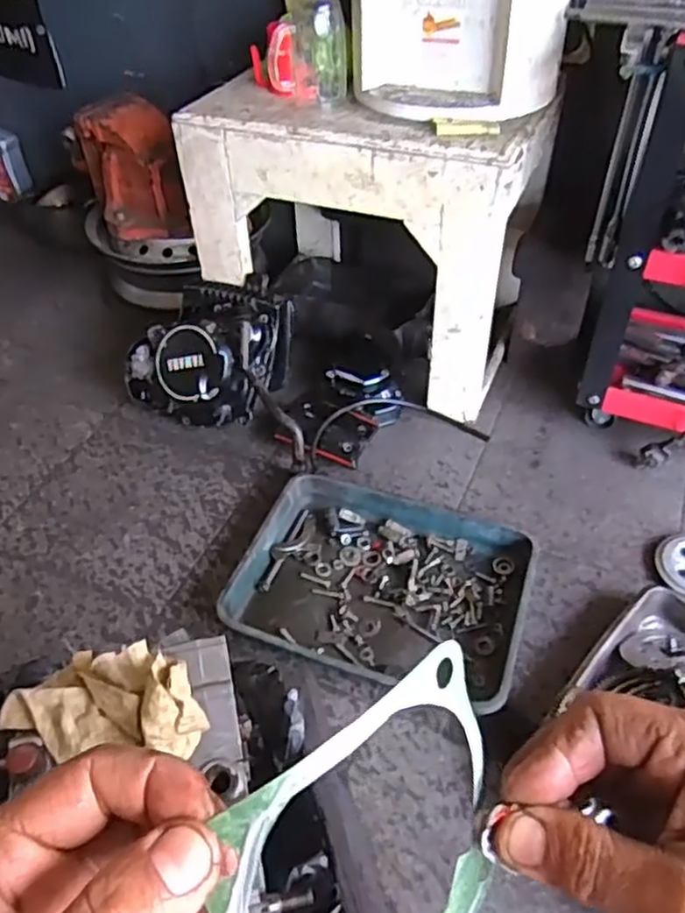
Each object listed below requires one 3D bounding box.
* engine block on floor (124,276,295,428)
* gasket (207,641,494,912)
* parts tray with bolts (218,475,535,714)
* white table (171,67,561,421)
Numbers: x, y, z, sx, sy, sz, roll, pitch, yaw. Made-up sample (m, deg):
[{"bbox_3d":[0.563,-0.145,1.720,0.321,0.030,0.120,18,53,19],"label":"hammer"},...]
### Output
[{"bbox_3d":[-0.217,-0.162,1.138,0.230,0.173,0.206,13,47,14],"label":"engine block on floor"},{"bbox_3d":[0.010,0.129,0.216,0.107,0.111,0.019,-33,24,-36],"label":"gasket"},{"bbox_3d":[0.052,0.162,0.900,0.356,0.044,0.276,14,47,14],"label":"parts tray with bolts"},{"bbox_3d":[0.053,-0.384,1.172,0.494,0.418,0.349,17,48,16],"label":"white table"}]

